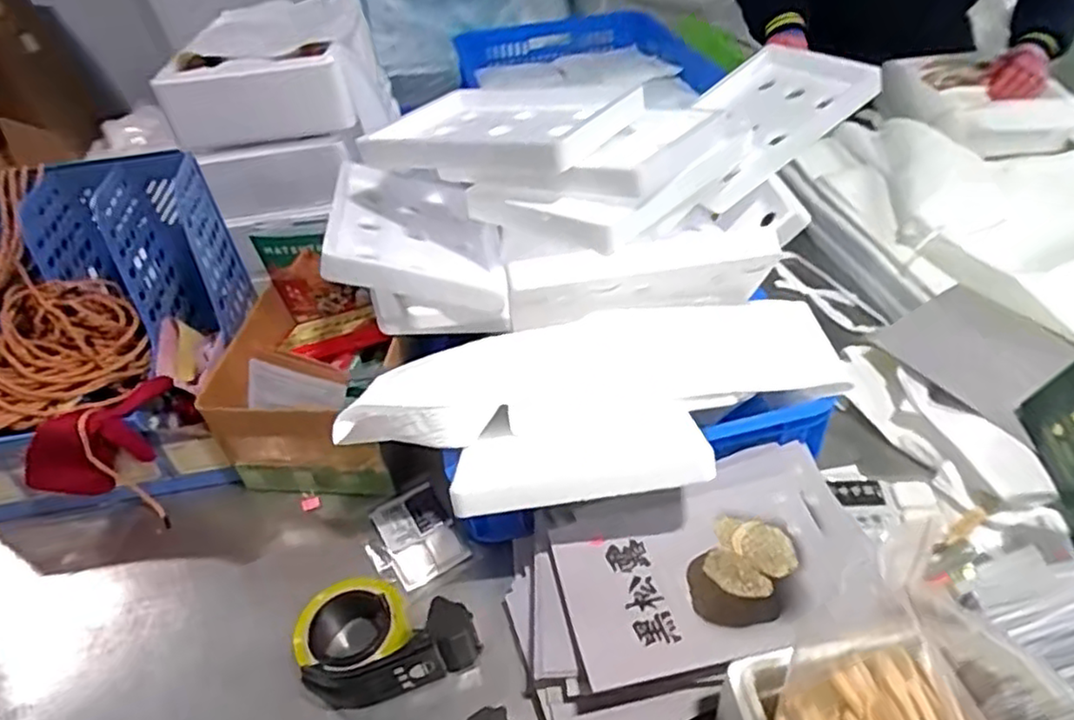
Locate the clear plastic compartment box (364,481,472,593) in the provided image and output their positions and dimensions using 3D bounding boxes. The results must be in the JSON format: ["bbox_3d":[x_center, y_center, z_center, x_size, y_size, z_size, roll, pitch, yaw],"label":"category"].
[{"bbox_3d":[-0.137,0.192,0.734,0.092,0.014,0.126,-25,45,-19],"label":"clear plastic compartment box"}]

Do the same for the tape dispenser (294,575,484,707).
[{"bbox_3d":[-0.142,0.253,0.629,0.145,0.054,0.109,-21,44,-15],"label":"tape dispenser"}]

